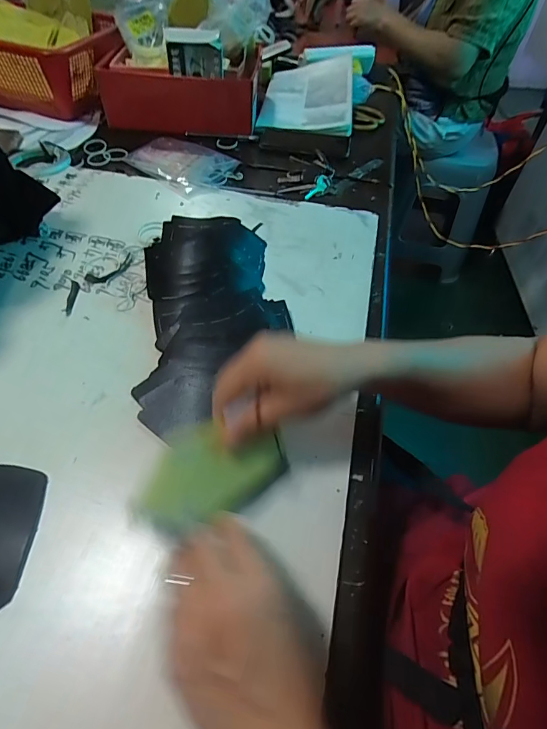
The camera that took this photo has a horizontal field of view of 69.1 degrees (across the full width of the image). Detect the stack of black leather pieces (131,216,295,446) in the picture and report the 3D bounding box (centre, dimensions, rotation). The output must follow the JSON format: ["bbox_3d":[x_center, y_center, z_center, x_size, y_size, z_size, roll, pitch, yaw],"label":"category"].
[{"bbox_3d":[-0.066,-0.065,0.455,0.168,0.044,0.310,-4,53,-6],"label":"stack of black leather pieces"}]

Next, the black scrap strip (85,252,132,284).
[{"bbox_3d":[-0.209,-0.124,0.518,0.025,0.005,0.070,36,59,22],"label":"black scrap strip"}]

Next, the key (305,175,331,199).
[{"bbox_3d":[0.072,-0.292,0.658,0.059,0.005,0.021,-45,99,-12],"label":"key"}]

